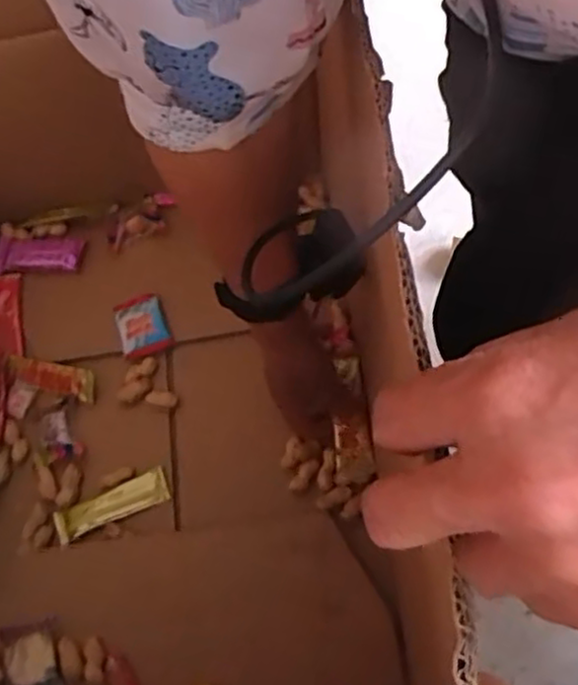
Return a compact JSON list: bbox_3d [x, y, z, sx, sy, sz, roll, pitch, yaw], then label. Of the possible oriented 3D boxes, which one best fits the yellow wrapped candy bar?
[{"bbox_3d":[-0.156,0.143,0.637,0.100,0.011,0.027,-23,66,-9],"label":"yellow wrapped candy bar"}]

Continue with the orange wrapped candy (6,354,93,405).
[{"bbox_3d":[-0.224,0.030,0.678,0.088,0.010,0.027,14,66,8],"label":"orange wrapped candy"}]

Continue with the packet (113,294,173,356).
[{"bbox_3d":[-0.143,-0.017,0.698,0.045,0.009,0.056,-18,65,-7],"label":"packet"}]

